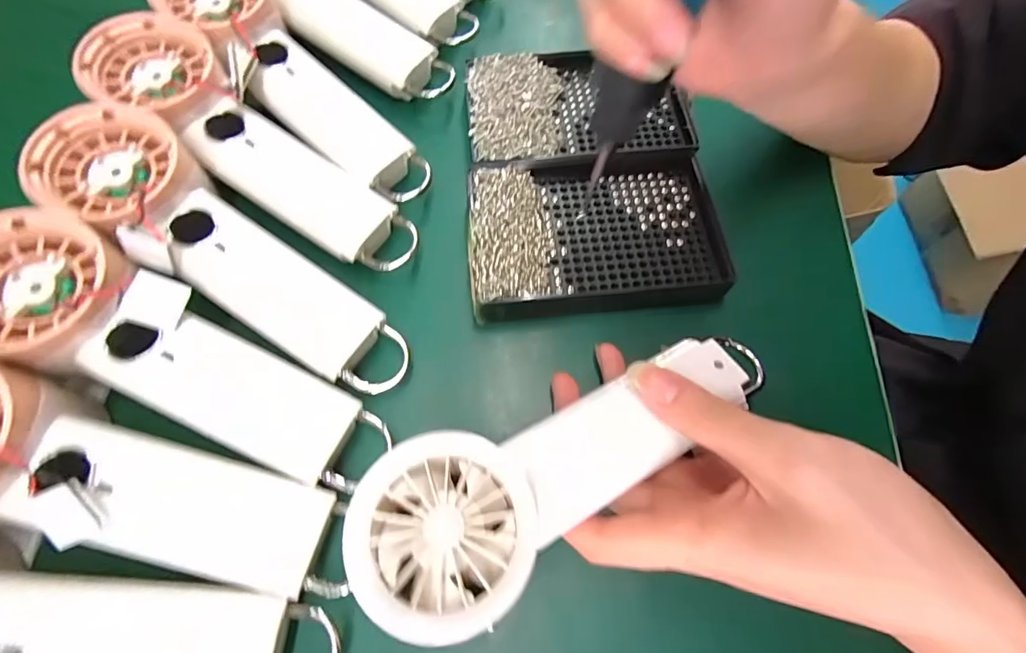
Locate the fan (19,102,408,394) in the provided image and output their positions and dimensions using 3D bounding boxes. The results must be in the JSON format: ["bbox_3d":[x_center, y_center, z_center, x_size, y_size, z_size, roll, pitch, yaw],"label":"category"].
[{"bbox_3d":[-0.135,-0.035,0.221,0.192,0.031,0.056,38,70,-3],"label":"fan"}]

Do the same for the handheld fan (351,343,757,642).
[{"bbox_3d":[0.025,0.049,0.179,0.173,0.028,0.059,-21,69,-25],"label":"handheld fan"}]

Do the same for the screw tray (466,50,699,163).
[{"bbox_3d":[0.038,-0.139,0.282,0.128,0.016,0.090,-3,67,-3],"label":"screw tray"}]

